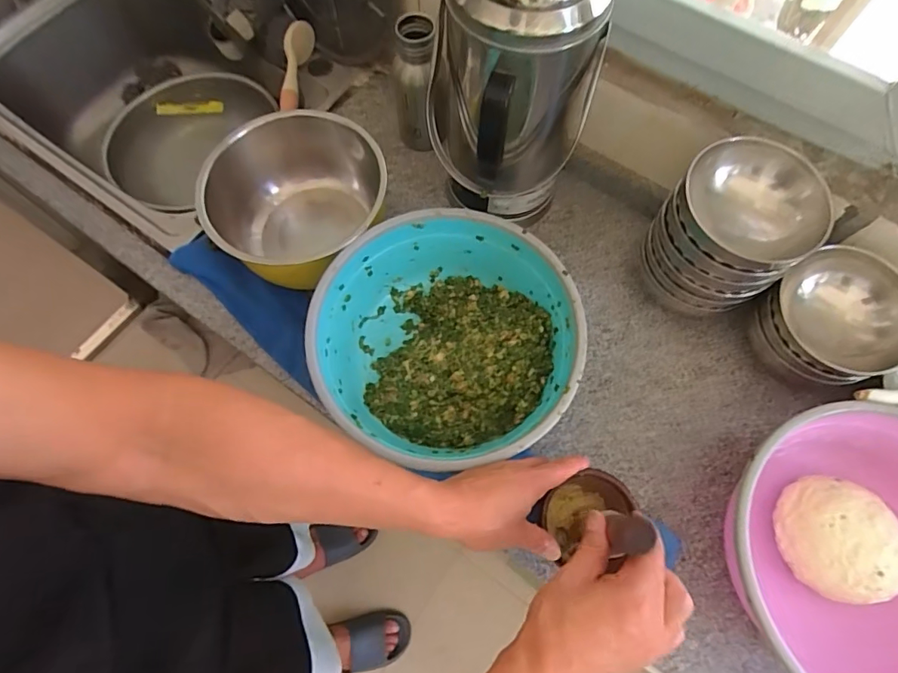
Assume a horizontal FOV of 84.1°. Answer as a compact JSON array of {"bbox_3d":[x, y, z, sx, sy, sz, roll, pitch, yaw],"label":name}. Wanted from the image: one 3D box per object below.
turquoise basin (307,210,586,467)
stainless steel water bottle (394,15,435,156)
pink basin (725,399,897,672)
[{"bbox_3d":[0.003,0.001,0.579,0.276,0.108,0.266,0,68,0],"label":"turquoise basin"},{"bbox_3d":[-0.046,-0.332,0.669,0.053,0.170,0.058,0,68,0],"label":"stainless steel water bottle"},{"bbox_3d":[0.411,0.222,0.487,0.286,0.091,0.279,0,68,0],"label":"pink basin"}]

